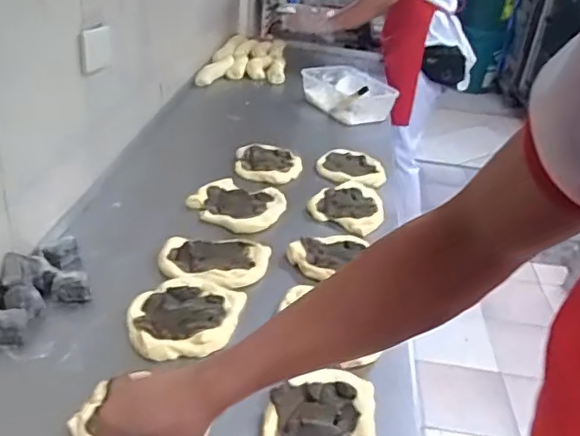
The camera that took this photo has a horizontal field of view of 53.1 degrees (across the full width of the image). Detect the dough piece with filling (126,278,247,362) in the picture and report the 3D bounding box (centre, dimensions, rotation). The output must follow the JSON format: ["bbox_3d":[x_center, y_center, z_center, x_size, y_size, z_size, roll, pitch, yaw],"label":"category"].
[{"bbox_3d":[-0.156,0.147,0.856,0.156,0.023,0.160,5,30,-3],"label":"dough piece with filling"}]

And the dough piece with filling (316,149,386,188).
[{"bbox_3d":[0.139,-0.119,1.352,0.151,0.020,0.166,4,30,-6],"label":"dough piece with filling"}]

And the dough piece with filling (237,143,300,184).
[{"bbox_3d":[-0.047,-0.123,1.316,0.147,0.031,0.133,2,30,-8],"label":"dough piece with filling"}]

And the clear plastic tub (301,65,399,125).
[{"bbox_3d":[0.172,-0.373,1.723,0.197,0.093,0.276,-8,34,-25],"label":"clear plastic tub"}]

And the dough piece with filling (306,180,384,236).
[{"bbox_3d":[0.118,-0.029,1.200,0.144,0.017,0.178,15,31,12],"label":"dough piece with filling"}]

